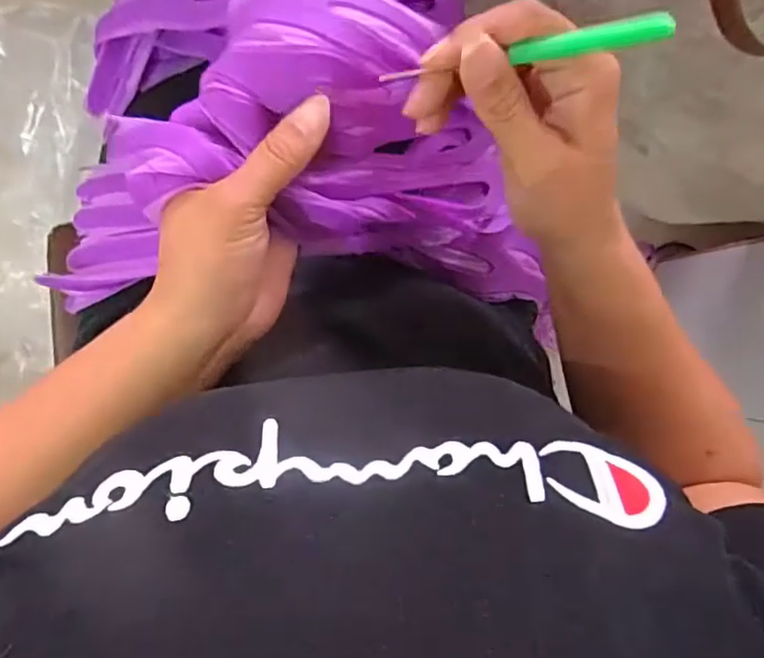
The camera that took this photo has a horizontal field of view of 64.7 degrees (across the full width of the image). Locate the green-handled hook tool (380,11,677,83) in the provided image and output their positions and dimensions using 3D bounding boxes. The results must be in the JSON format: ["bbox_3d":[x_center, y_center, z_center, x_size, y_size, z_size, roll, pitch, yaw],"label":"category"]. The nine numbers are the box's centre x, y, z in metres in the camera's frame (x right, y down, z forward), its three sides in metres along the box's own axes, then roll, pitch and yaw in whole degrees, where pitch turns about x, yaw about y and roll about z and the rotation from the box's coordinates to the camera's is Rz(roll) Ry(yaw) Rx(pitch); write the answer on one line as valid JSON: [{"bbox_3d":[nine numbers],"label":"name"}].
[{"bbox_3d":[0.057,-0.115,0.250,0.117,0.006,0.010,-4,90,17],"label":"green-handled hook tool"}]

